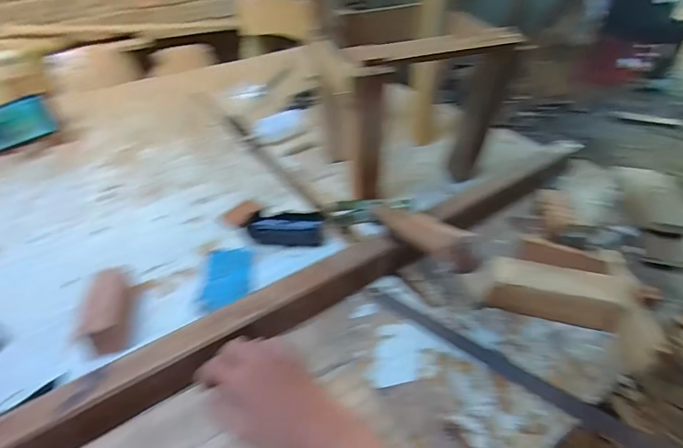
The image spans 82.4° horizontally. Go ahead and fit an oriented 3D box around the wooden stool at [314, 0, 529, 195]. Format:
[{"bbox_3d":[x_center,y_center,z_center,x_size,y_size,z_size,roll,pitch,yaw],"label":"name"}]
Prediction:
[{"bbox_3d":[0.103,-0.193,0.614,0.240,0.218,0.226,-10,40,-8],"label":"wooden stool"}]

